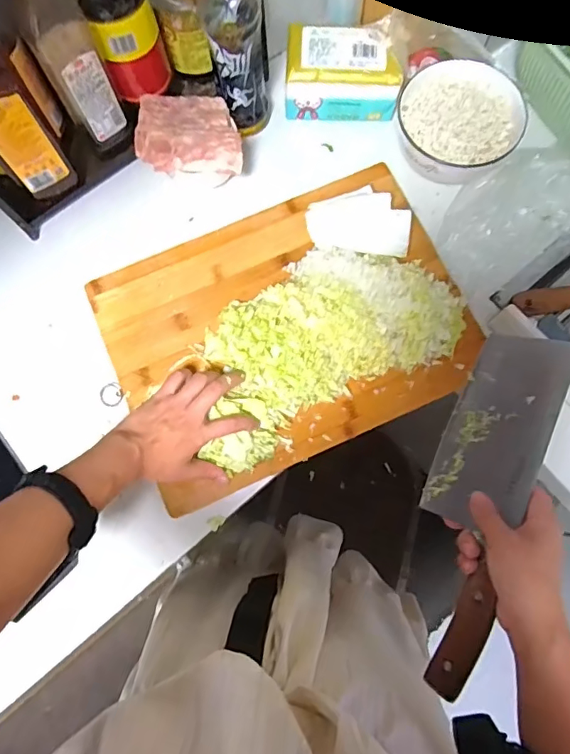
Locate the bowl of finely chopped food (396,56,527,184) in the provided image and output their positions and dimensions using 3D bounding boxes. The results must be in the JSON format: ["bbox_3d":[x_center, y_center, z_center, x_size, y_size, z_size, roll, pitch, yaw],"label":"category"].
[{"bbox_3d":[0.214,-0.312,0.618,0.146,0.062,0.145,0,76,1],"label":"bowl of finely chopped food"}]

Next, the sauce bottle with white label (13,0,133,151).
[{"bbox_3d":[-0.239,-0.355,0.535,0.060,0.219,0.069,-32,78,-7],"label":"sauce bottle with white label"}]

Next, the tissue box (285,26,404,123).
[{"bbox_3d":[0.075,-0.390,0.643,0.140,0.081,0.073,3,76,1],"label":"tissue box"}]

